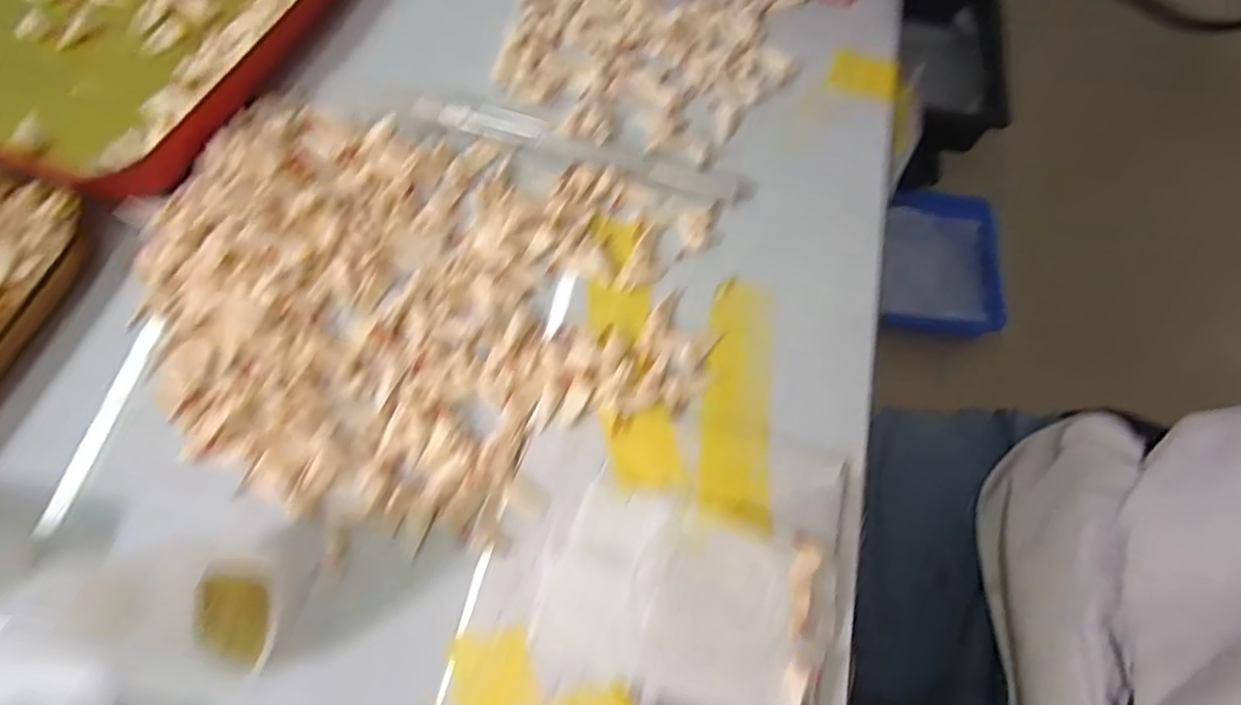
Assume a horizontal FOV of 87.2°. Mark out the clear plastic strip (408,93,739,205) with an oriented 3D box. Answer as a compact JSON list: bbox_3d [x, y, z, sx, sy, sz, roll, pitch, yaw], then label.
[{"bbox_3d":[-0.016,-0.072,0.226,0.116,0.004,0.014,17,69,6],"label":"clear plastic strip"}]

